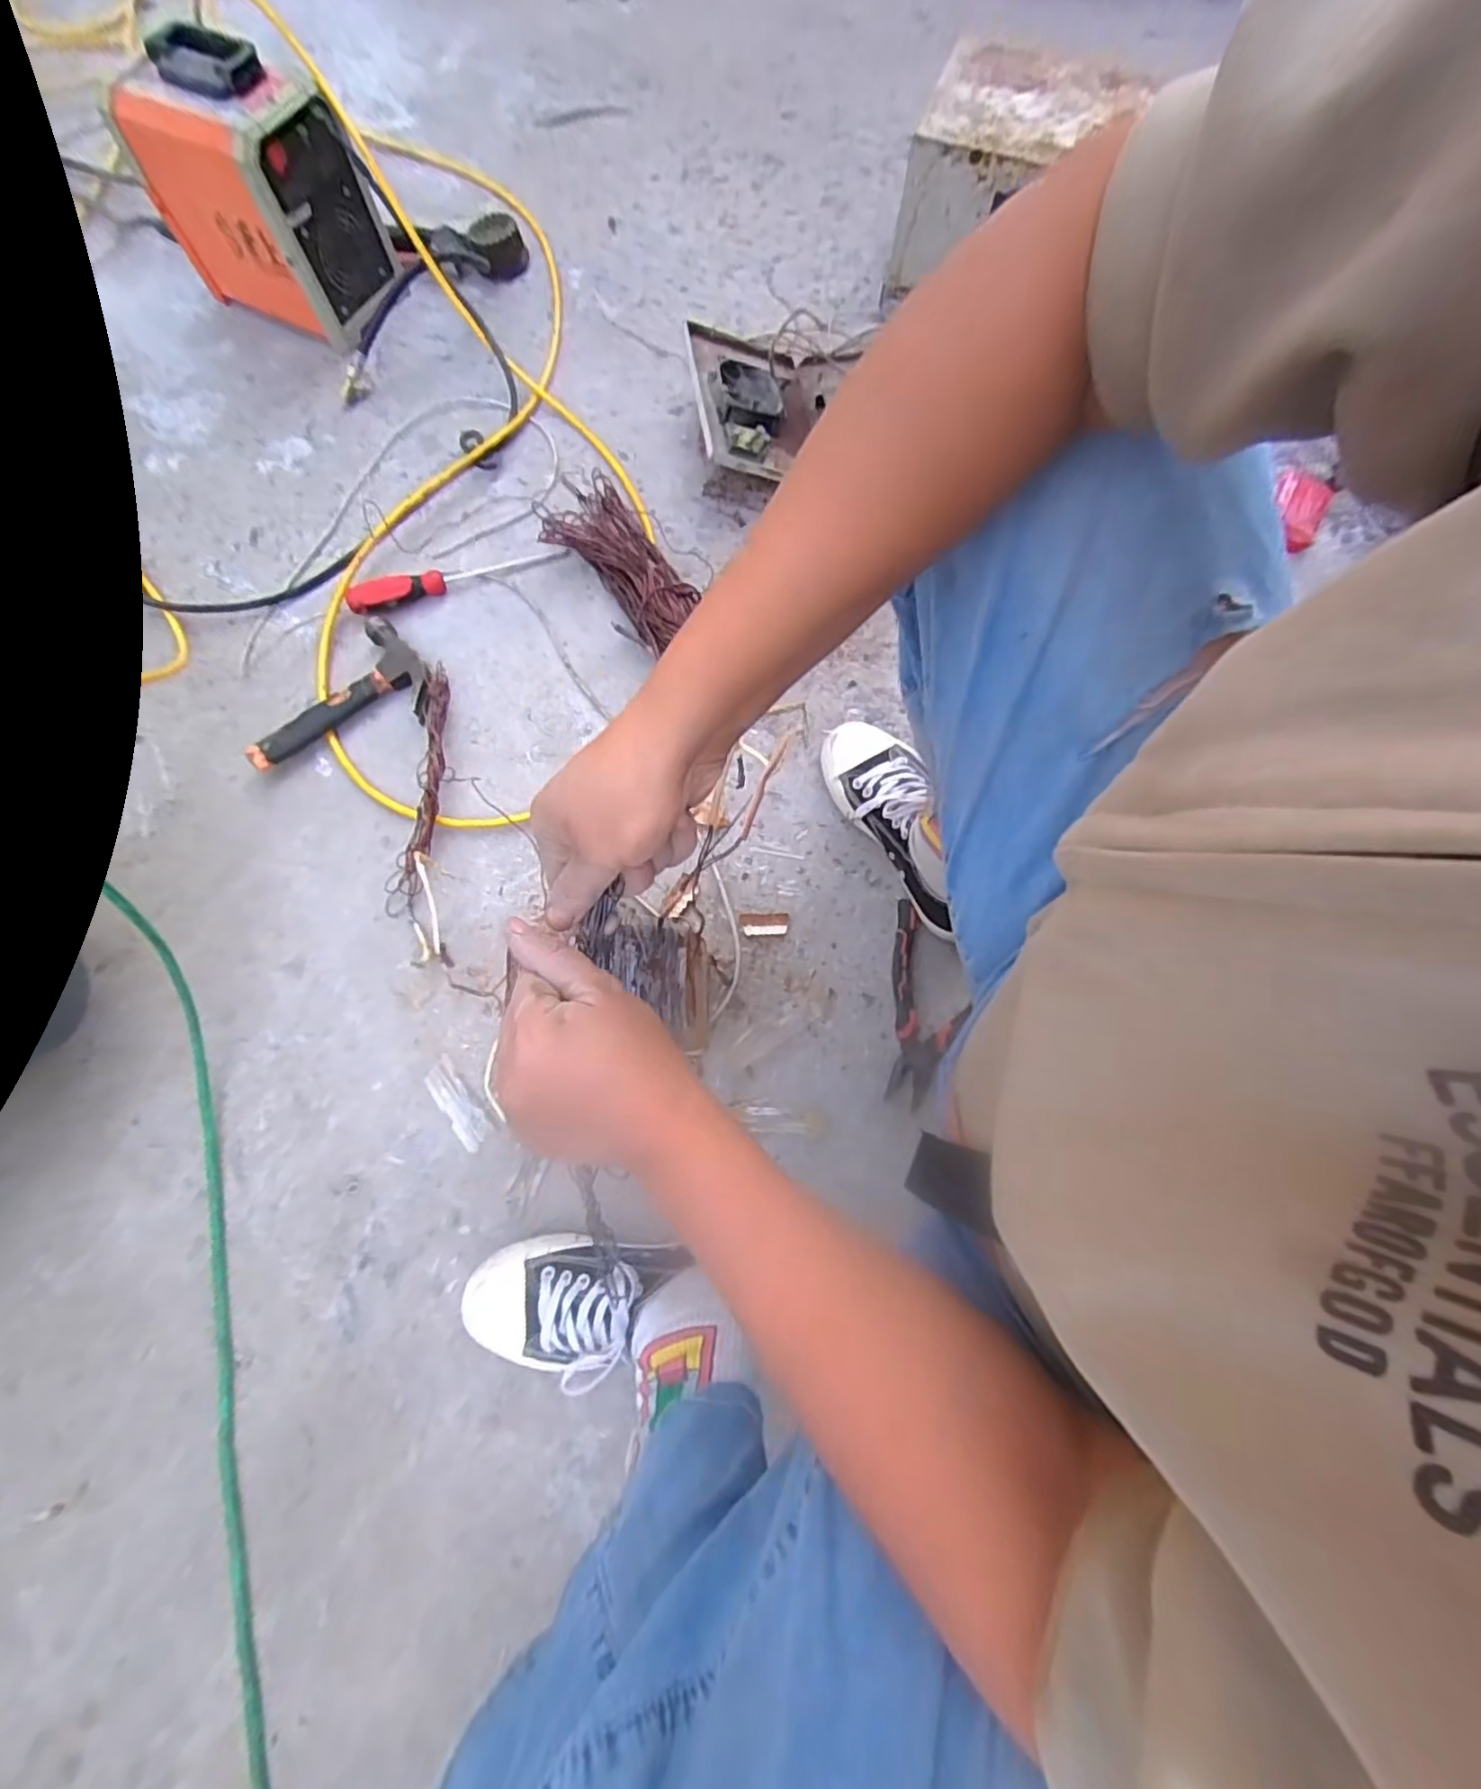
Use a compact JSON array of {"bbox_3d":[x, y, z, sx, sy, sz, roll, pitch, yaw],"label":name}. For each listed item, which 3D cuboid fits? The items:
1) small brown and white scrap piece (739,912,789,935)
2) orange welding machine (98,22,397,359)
[{"bbox_3d":[0.024,0.029,0.655,0.048,0.008,0.024,0,73,0],"label":"small brown and white scrap piece"},{"bbox_3d":[-0.568,-0.840,0.780,0.224,0.223,0.155,28,75,8],"label":"orange welding machine"}]

